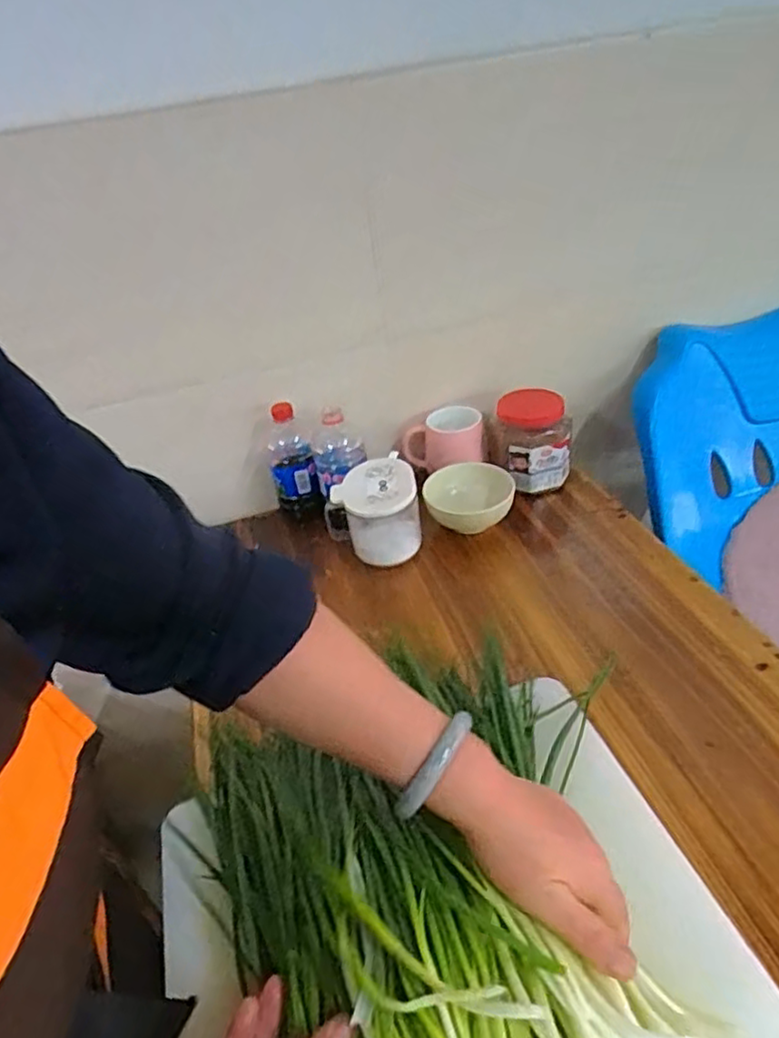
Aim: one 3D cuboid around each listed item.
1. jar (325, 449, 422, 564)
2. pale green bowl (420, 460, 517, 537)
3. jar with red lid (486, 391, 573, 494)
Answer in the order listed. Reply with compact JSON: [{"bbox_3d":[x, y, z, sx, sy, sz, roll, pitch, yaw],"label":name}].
[{"bbox_3d":[-0.020,-0.009,0.815,0.109,0.092,0.107,-6,36,4],"label":"jar"},{"bbox_3d":[0.103,-0.022,0.854,0.112,0.067,0.108,-6,36,4],"label":"pale green bowl"},{"bbox_3d":[0.195,-0.107,0.894,0.088,0.116,0.087,-6,36,4],"label":"jar with red lid"}]

